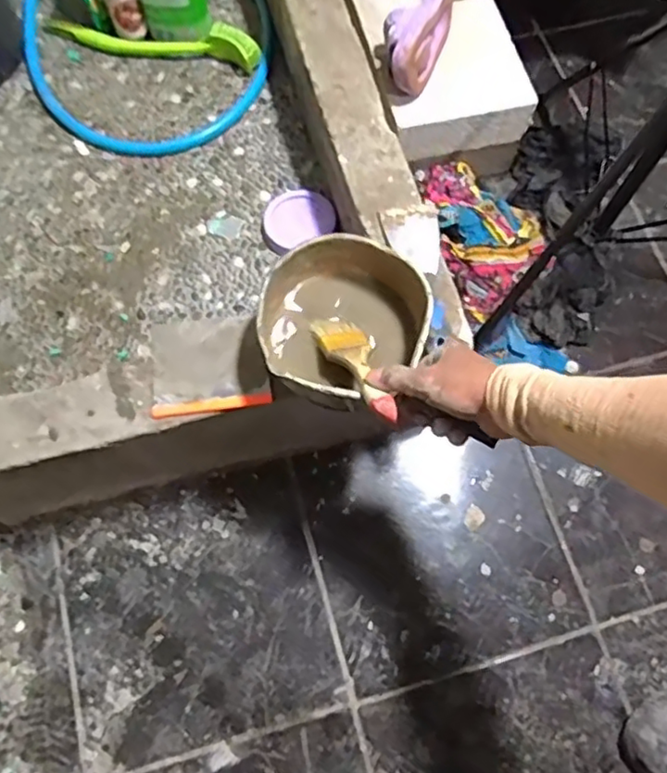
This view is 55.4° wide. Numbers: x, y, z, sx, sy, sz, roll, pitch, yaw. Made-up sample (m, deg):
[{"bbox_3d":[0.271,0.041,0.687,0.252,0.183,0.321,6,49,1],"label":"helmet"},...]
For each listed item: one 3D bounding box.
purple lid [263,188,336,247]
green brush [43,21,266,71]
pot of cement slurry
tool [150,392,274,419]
[{"bbox_3d":[-0.049,-0.232,0.870,0.093,0.031,0.079,-15,71,-7],"label":"purple lid"},{"bbox_3d":[-0.284,-0.538,0.970,0.358,0.053,0.056,14,70,4],"label":"green brush"},{"bbox_3d":[0.007,-0.054,0.627,0.150,0.091,0.154,0,70,-1],"label":"pot of cement slurry"},{"bbox_3d":[-0.123,0.019,0.645,0.120,0.006,0.013,-8,70,-4],"label":"tool"}]

